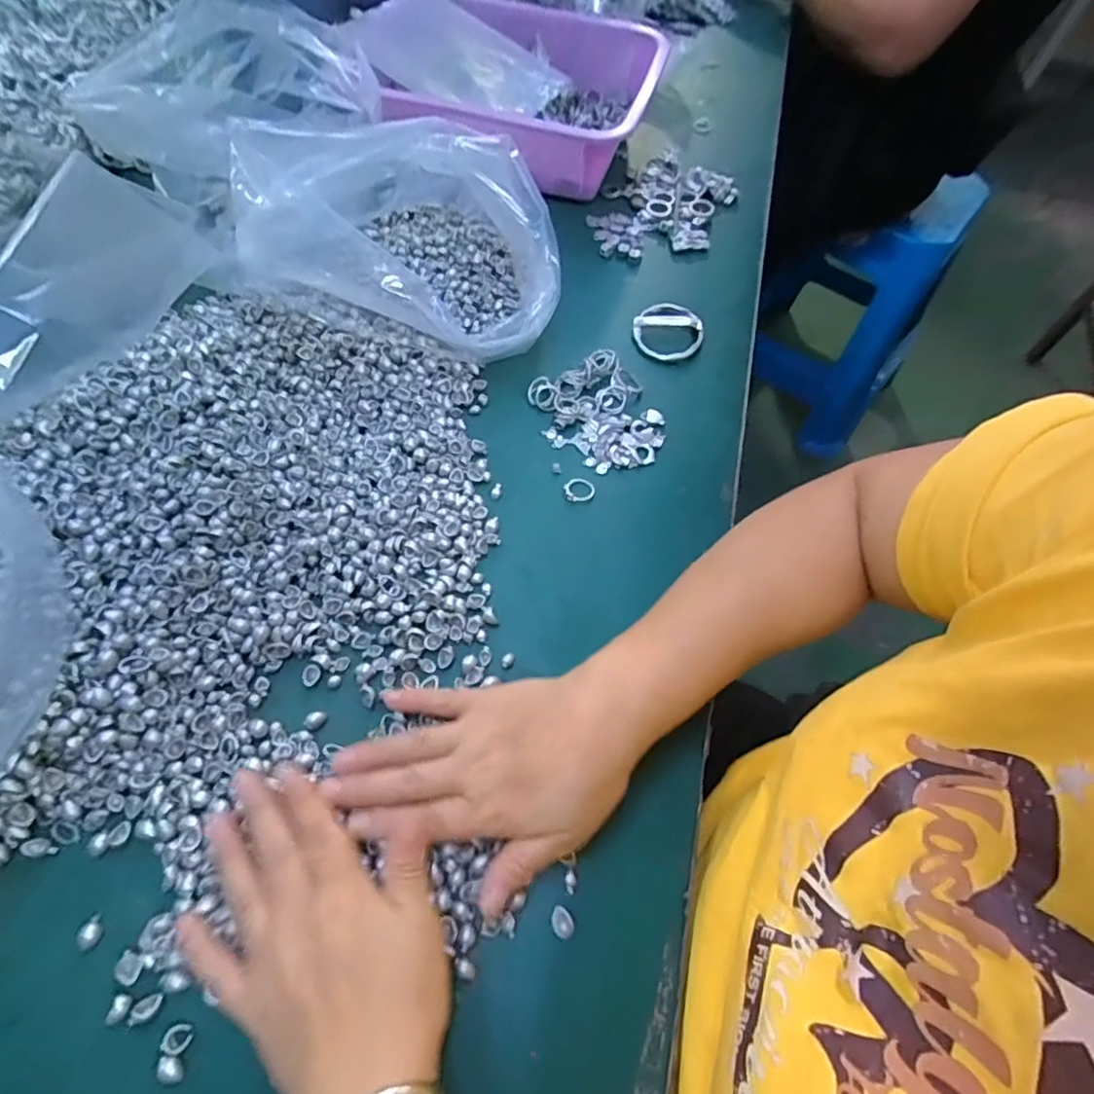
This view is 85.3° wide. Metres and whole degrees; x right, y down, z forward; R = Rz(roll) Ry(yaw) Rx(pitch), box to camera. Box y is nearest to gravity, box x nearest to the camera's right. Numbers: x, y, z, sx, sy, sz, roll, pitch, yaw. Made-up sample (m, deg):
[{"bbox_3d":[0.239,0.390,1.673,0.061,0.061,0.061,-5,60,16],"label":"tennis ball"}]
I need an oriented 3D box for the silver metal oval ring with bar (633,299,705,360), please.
[{"bbox_3d":[0.101,-0.183,0.496,0.055,0.007,0.060,-25,66,-15],"label":"silver metal oval ring with bar"}]

